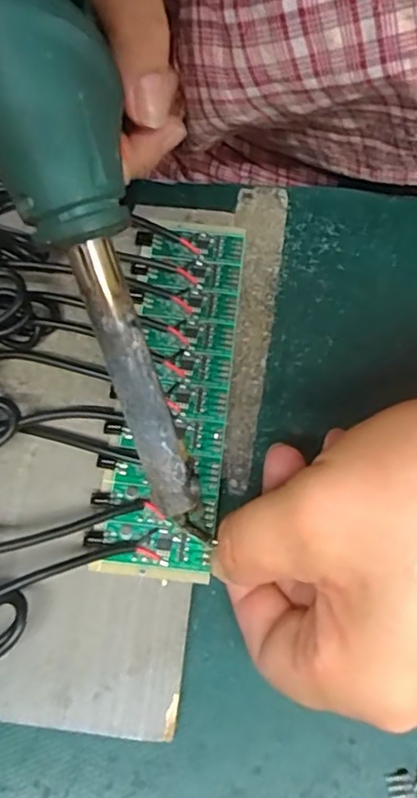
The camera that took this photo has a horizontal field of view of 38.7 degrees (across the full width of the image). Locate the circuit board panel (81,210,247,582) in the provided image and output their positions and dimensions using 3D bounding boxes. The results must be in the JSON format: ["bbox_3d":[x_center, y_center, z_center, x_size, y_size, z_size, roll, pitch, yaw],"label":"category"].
[{"bbox_3d":[-0.014,-0.007,0.224,0.044,0.010,0.141,7,71,4],"label":"circuit board panel"}]

